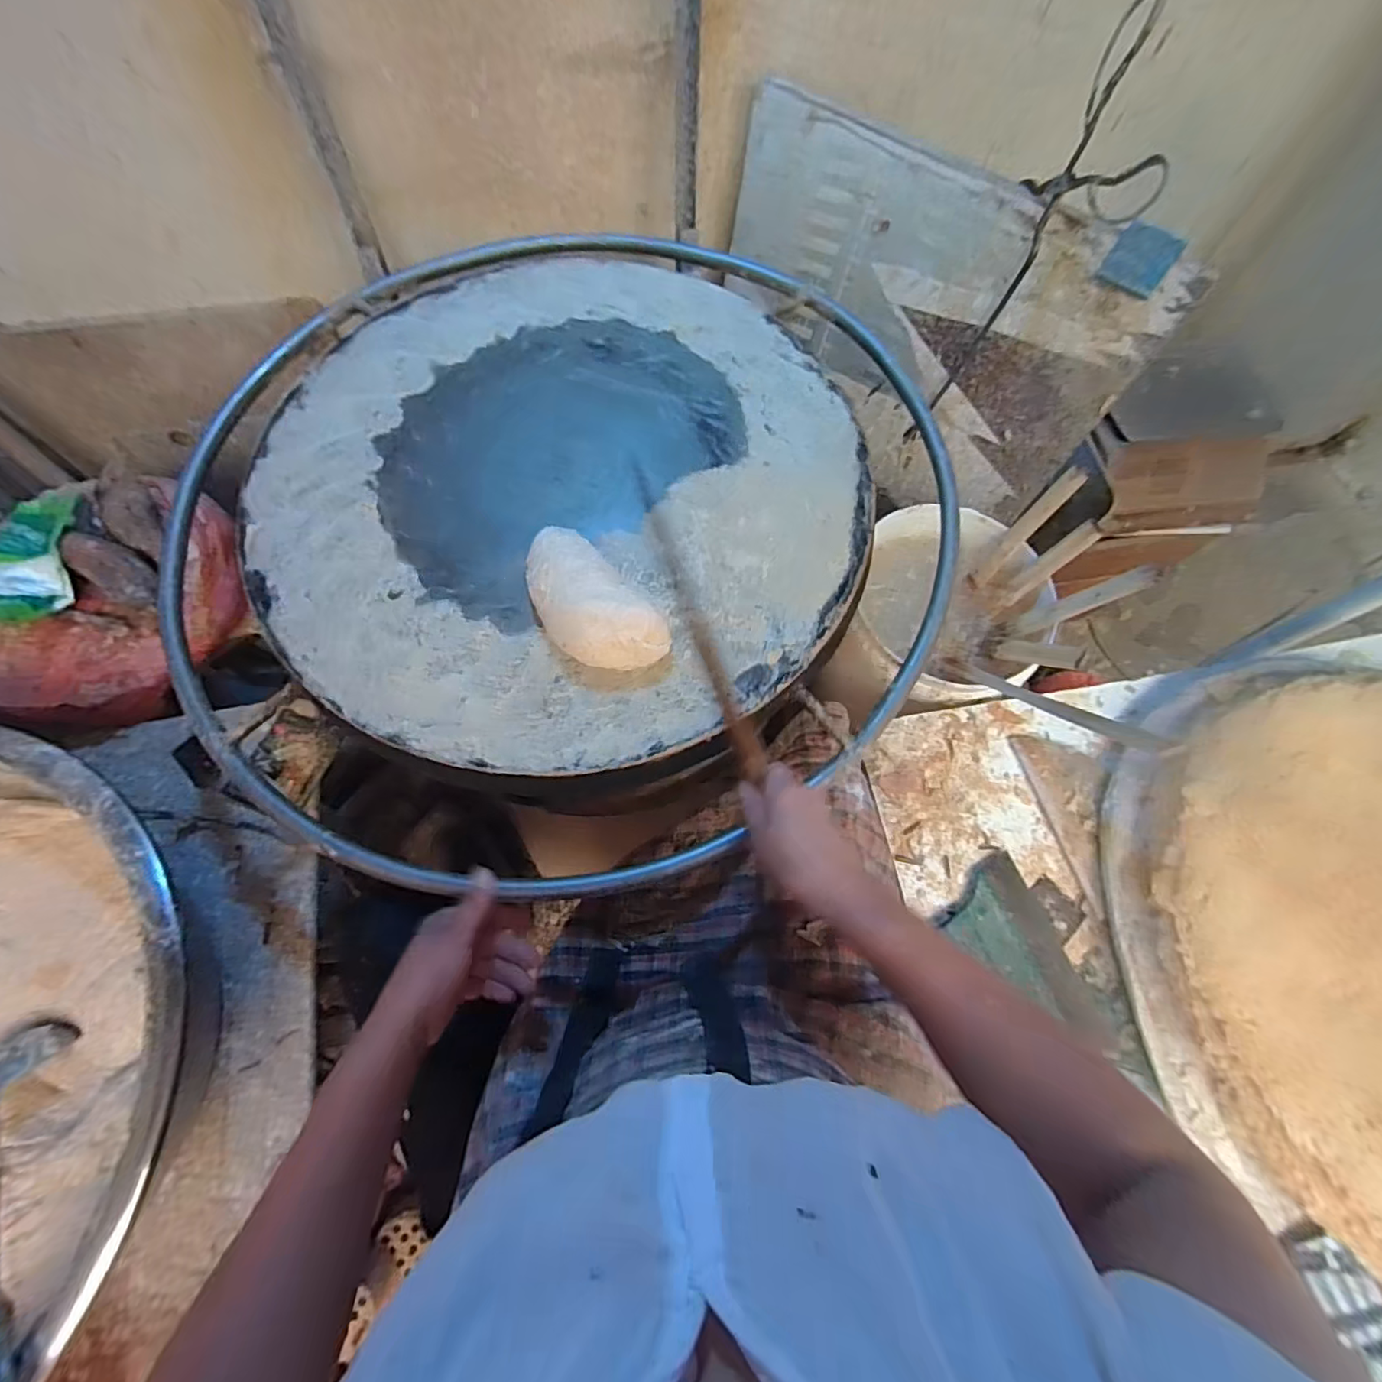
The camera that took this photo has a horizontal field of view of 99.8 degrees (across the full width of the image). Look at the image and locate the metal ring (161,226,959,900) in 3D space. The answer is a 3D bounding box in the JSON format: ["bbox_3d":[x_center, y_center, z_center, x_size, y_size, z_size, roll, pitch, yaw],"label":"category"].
[{"bbox_3d":[-0.134,-0.225,0.634,0.825,0.043,0.839,1,68,-2],"label":"metal ring"}]

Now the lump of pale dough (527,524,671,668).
[{"bbox_3d":[-0.095,-0.080,0.520,0.079,0.052,0.155,-38,74,-16],"label":"lump of pale dough"}]

